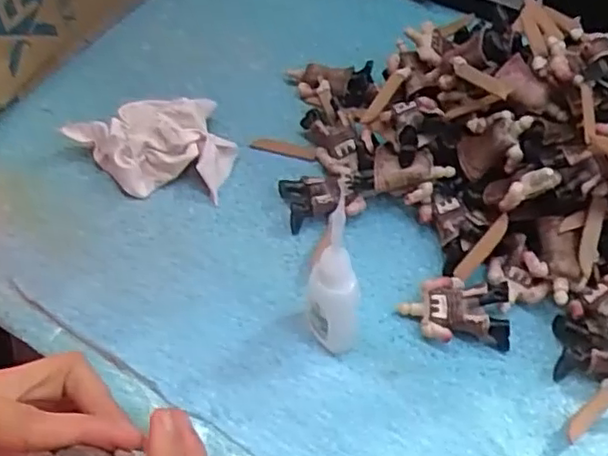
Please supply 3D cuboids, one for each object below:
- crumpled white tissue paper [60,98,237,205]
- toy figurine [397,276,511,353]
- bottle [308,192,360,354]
[{"bbox_3d":[-0.099,-0.056,0.425,0.102,0.031,0.067,5,53,1],"label":"crumpled white tissue paper"},{"bbox_3d":[0.084,0.045,0.361,0.057,0.021,0.034,4,53,0],"label":"toy figurine"},{"bbox_3d":[0.017,0.024,0.326,0.027,0.096,0.033,9,53,4],"label":"bottle"}]

